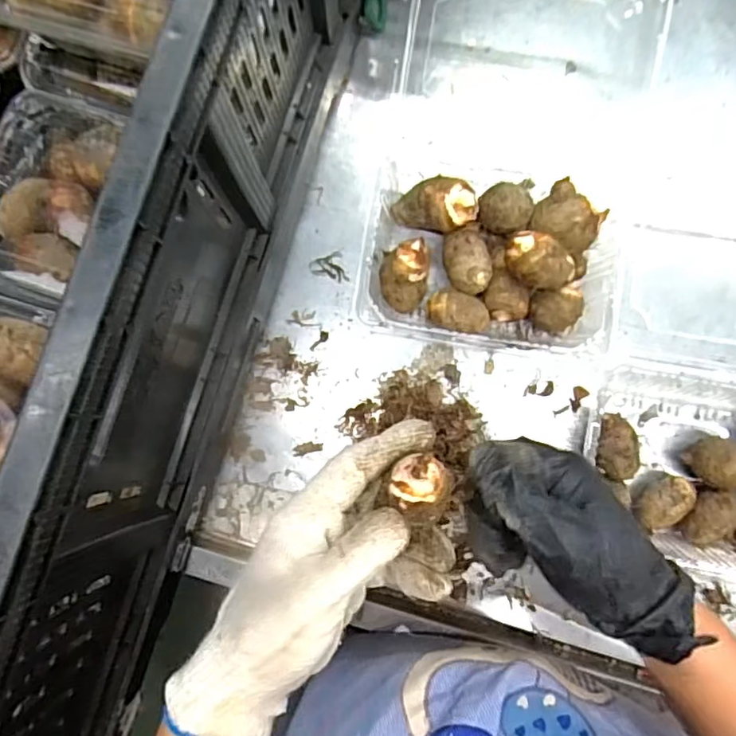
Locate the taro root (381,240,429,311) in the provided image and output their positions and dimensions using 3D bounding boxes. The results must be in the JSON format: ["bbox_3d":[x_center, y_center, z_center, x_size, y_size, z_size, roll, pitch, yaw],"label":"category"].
[{"bbox_3d":[0.026,-0.063,0.419,0.033,0.044,0.045,4,86,1],"label":"taro root"}]

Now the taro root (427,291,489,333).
[{"bbox_3d":[0.063,-0.039,0.423,0.043,0.033,0.026,18,86,2],"label":"taro root"}]

